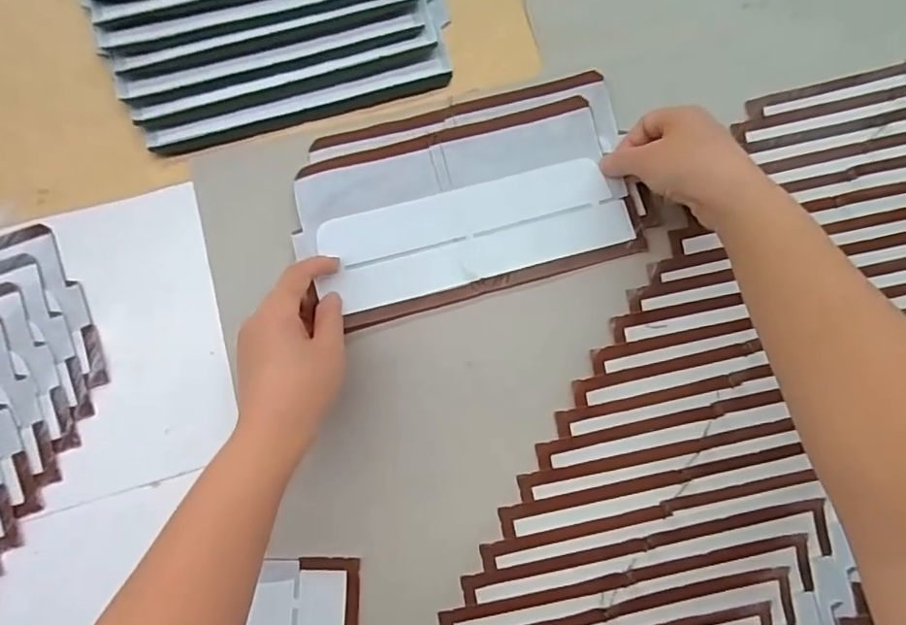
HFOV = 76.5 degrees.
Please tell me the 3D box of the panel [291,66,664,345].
[{"bbox_3d":[0.011,-0.085,0.420,0.243,0.013,0.144,-16,82,-4],"label":"panel"}]

